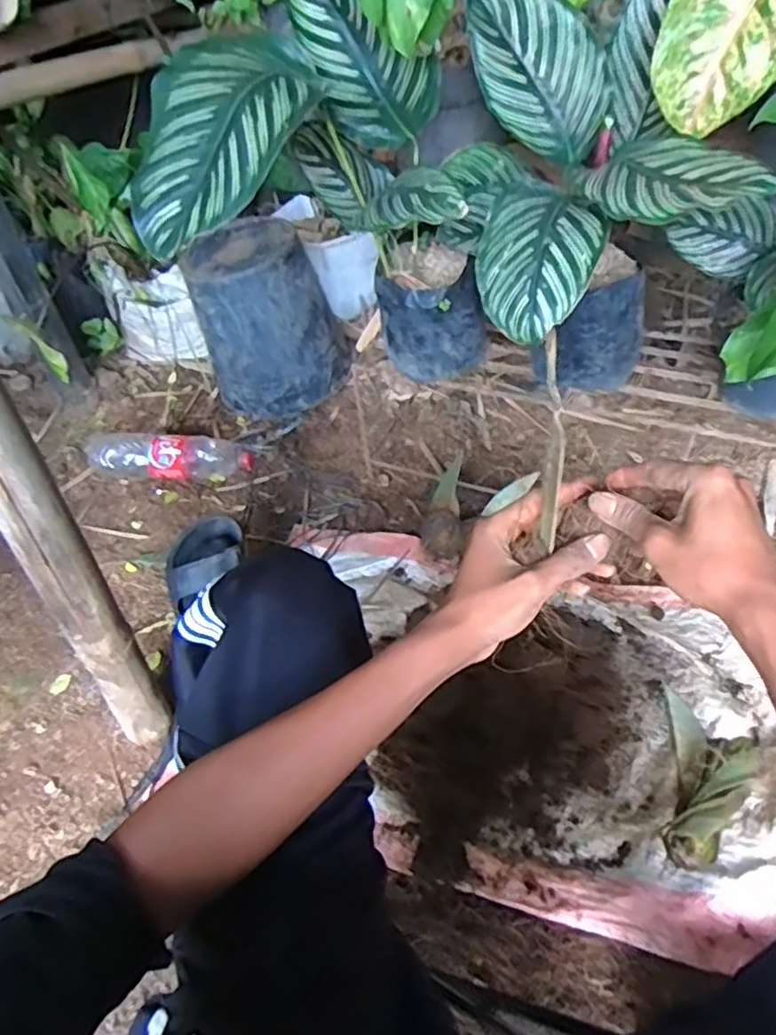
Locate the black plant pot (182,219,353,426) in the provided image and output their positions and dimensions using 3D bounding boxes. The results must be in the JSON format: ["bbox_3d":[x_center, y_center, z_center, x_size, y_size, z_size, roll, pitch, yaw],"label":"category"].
[{"bbox_3d":[-0.241,-0.409,1.413,0.309,0.326,0.278,-8,48,-5],"label":"black plant pot"}]

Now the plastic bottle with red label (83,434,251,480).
[{"bbox_3d":[-0.460,-0.132,1.372,0.366,0.070,0.115,6,48,8],"label":"plastic bottle with red label"}]

